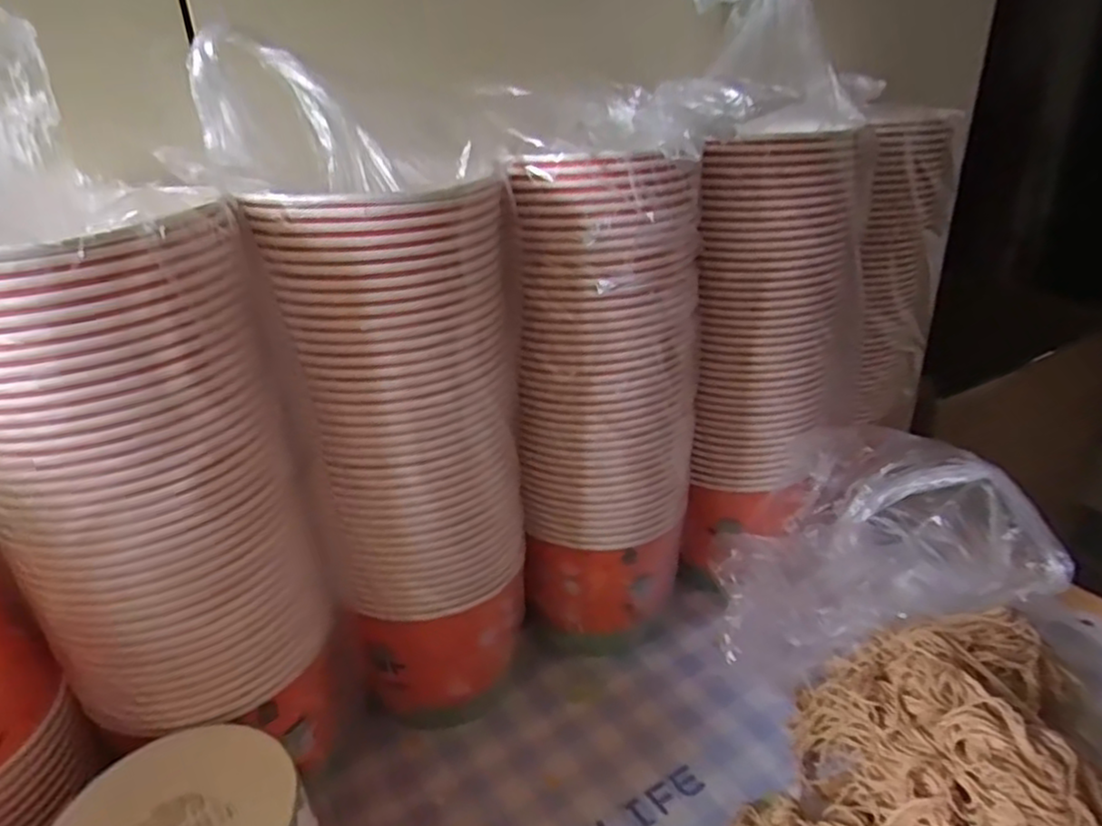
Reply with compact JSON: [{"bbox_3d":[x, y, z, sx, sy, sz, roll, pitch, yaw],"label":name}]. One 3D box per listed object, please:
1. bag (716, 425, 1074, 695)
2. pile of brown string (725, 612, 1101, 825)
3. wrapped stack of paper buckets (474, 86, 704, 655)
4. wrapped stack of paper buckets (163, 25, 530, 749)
[{"bbox_3d":[0.277,0.127,0.630,0.282,0.171,0.146,-7,27,-8],"label":"bag"},{"bbox_3d":[0.277,0.230,0.507,0.234,0.082,0.213,5,28,16],"label":"pile of brown string"},{"bbox_3d":[0.043,-0.001,0.573,0.148,0.464,0.121,3,27,12],"label":"wrapped stack of paper buckets"},{"bbox_3d":[-0.112,0.027,0.503,0.155,0.487,0.133,9,29,22],"label":"wrapped stack of paper buckets"}]

